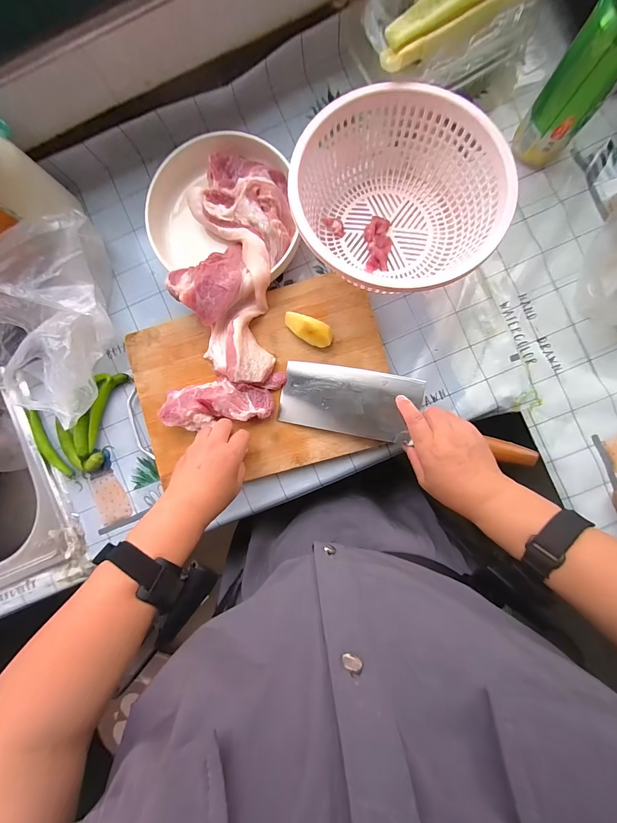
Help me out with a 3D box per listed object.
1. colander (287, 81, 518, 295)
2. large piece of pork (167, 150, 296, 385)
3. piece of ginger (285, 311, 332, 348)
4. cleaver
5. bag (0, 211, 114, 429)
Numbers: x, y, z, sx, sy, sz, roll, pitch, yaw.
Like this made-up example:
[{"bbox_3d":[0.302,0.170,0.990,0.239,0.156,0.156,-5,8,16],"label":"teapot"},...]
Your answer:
[{"bbox_3d":[0.108,-0.252,0.410,0.230,0.098,0.218,0,89,4],"label":"colander"},{"bbox_3d":[-0.096,-0.186,0.439,0.131,0.056,0.282,9,89,5],"label":"large piece of pork"},{"bbox_3d":[-0.001,-0.105,0.441,0.066,0.025,0.028,27,91,4],"label":"piece of ginger"},{"bbox_3d":[0.109,0.001,0.421,0.298,0.017,0.085,14,90,15],"label":"cleaver"},{"bbox_3d":[-0.351,-0.129,0.447,0.180,0.101,0.250,21,90,5],"label":"bag"}]

